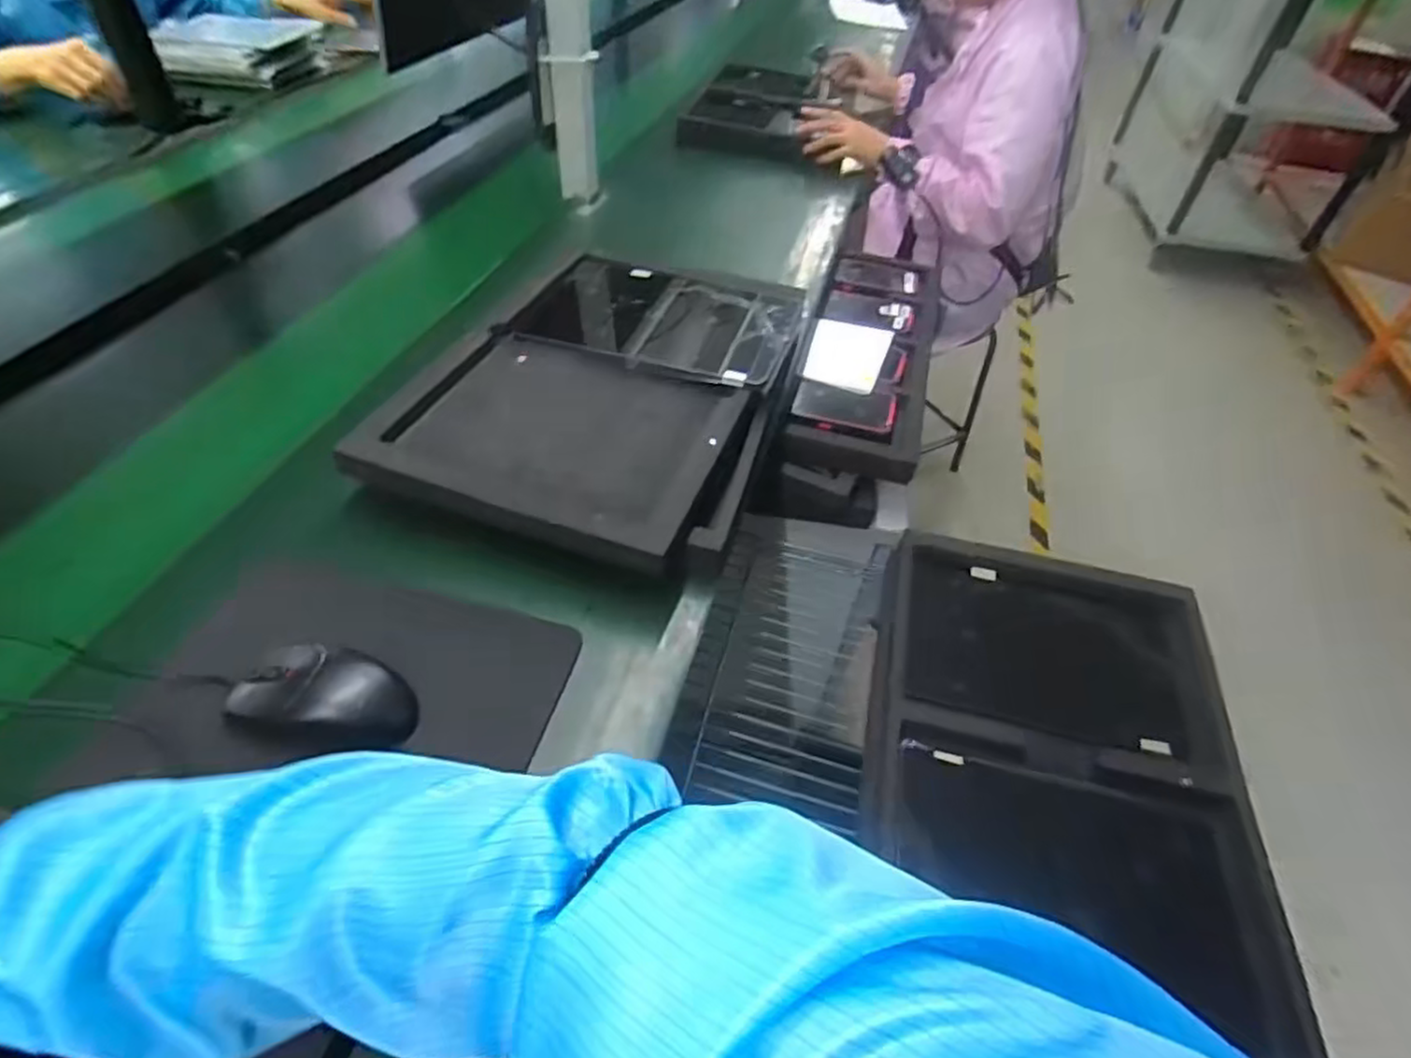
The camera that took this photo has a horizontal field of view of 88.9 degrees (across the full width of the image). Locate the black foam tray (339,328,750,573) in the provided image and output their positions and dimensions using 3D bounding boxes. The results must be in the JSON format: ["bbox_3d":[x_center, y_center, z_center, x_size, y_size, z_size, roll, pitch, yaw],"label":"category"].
[{"bbox_3d":[-0.115,-0.084,0.623,0.295,0.039,0.245,18,48,11],"label":"black foam tray"}]

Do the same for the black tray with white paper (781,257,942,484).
[{"bbox_3d":[0.215,-0.238,0.931,0.150,0.040,0.483,14,47,7],"label":"black tray with white paper"}]

